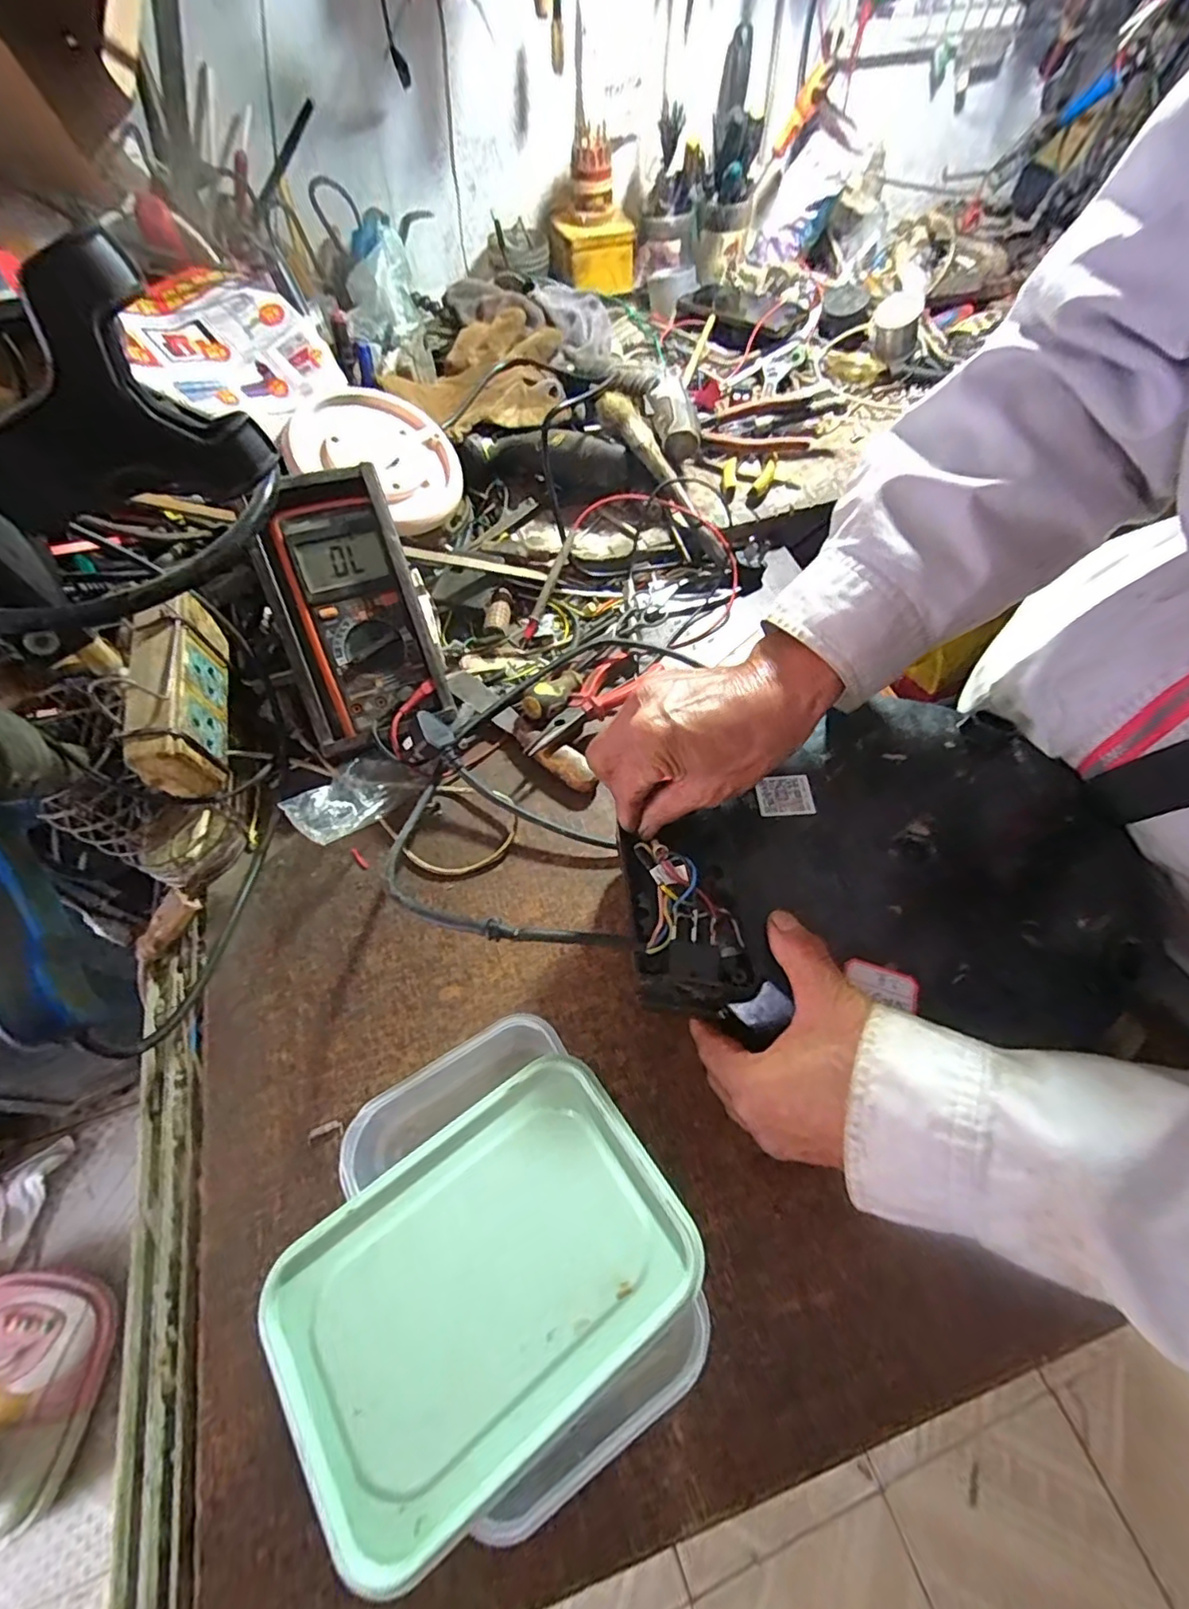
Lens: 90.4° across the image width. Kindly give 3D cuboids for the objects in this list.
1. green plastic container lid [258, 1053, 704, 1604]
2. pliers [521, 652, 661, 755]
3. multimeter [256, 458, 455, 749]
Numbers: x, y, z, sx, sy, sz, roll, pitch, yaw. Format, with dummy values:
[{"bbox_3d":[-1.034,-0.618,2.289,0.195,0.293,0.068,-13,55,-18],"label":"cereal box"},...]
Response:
[{"bbox_3d":[-0.051,0.215,0.269,0.177,0.014,0.124,-33,66,-16],"label":"green plastic container lid"},{"bbox_3d":[0.001,-0.094,0.505,0.044,0.025,0.162,31,54,16],"label":"pliers"},{"bbox_3d":[-0.189,-0.149,0.461,0.107,0.050,0.194,-19,101,-15],"label":"multimeter"}]

